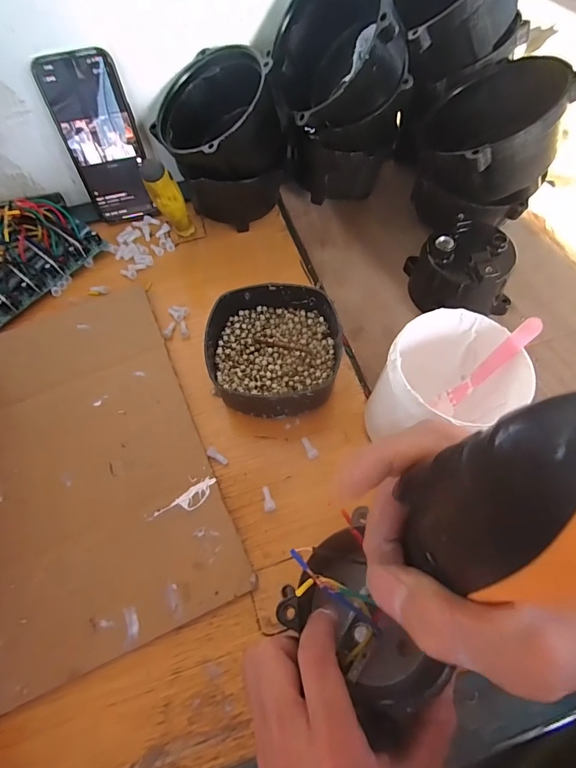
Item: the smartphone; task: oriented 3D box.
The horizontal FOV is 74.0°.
[{"bbox_3d":[-0.208,-0.270,0.434,0.079,0.162,0.009,-15,47,-8],"label":"smartphone"}]

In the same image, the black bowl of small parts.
[{"bbox_3d":[-0.012,-0.030,0.362,0.120,0.054,0.123,-1,62,2],"label":"black bowl of small parts"}]

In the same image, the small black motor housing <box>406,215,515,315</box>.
[{"bbox_3d":[0.178,-0.118,0.387,0.088,0.066,0.091,-12,62,-4],"label":"small black motor housing"}]

